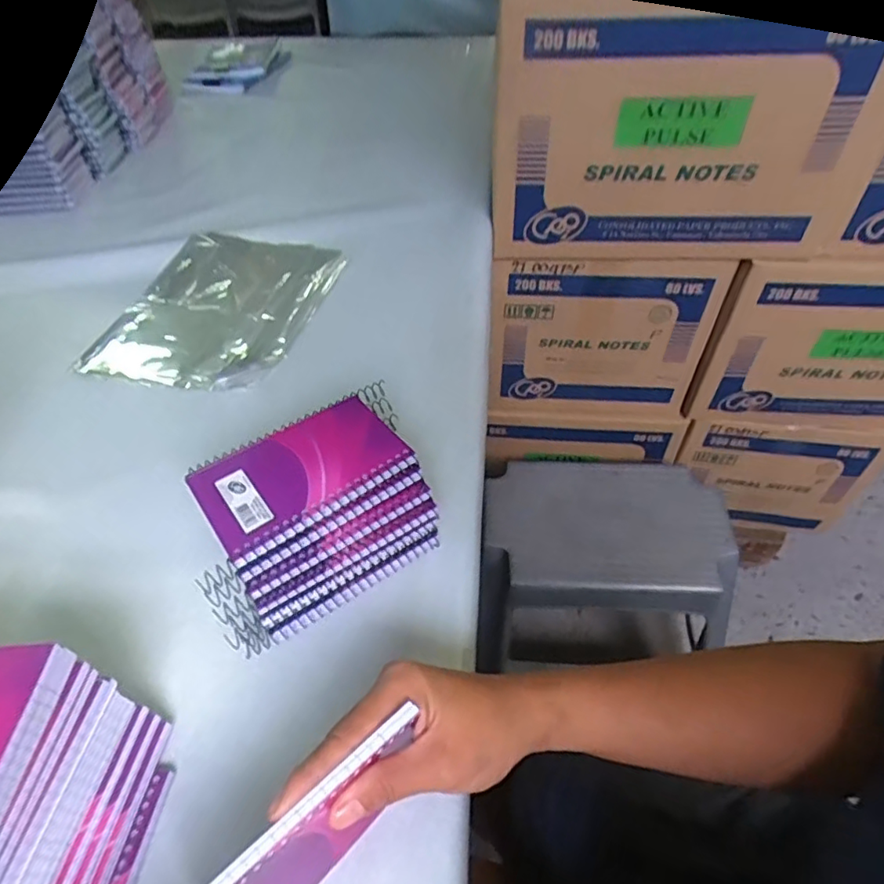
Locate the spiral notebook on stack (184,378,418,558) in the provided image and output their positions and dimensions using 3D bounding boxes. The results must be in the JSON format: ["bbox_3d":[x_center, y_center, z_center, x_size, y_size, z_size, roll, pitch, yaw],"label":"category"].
[{"bbox_3d":[-0.092,0.013,0.382,0.136,0.008,0.083,-29,52,-22],"label":"spiral notebook on stack"}]

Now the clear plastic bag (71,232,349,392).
[{"bbox_3d":[-0.240,-0.154,0.637,0.204,0.019,0.259,8,48,11],"label":"clear plastic bag"}]

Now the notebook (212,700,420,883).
[{"bbox_3d":[-0.059,0.186,0.266,0.125,0.080,0.013,-35,55,-26],"label":"notebook"}]

